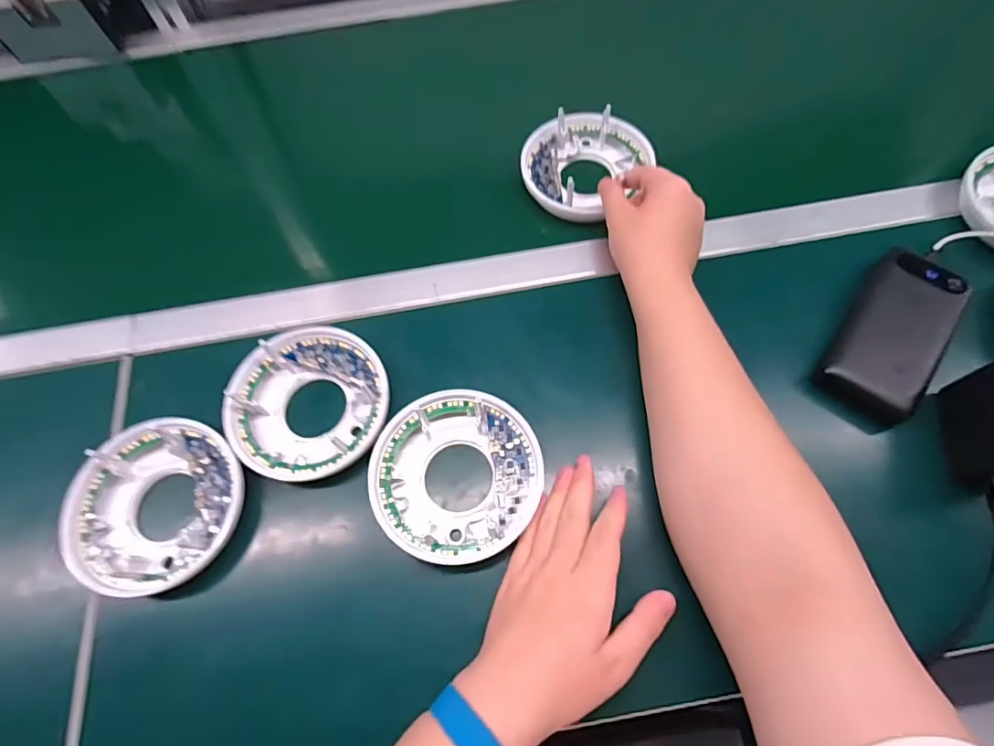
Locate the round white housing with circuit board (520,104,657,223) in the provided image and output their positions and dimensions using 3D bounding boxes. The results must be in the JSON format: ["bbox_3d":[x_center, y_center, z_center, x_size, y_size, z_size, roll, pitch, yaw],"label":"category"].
[{"bbox_3d":[0.087,-0.218,0.531,0.129,0.033,0.116,-42,73,-14],"label":"round white housing with circuit board"}]

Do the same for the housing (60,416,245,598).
[{"bbox_3d":[-0.266,0.101,0.406,0.127,0.026,0.128,-1,65,2],"label":"housing"}]

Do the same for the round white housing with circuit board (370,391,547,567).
[{"bbox_3d":[-0.031,0.078,0.409,0.127,0.019,0.129,0,68,1],"label":"round white housing with circuit board"}]

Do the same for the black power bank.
[{"bbox_3d":[0.335,-0.033,0.441,0.077,0.034,0.159,31,71,16],"label":"black power bank"}]

